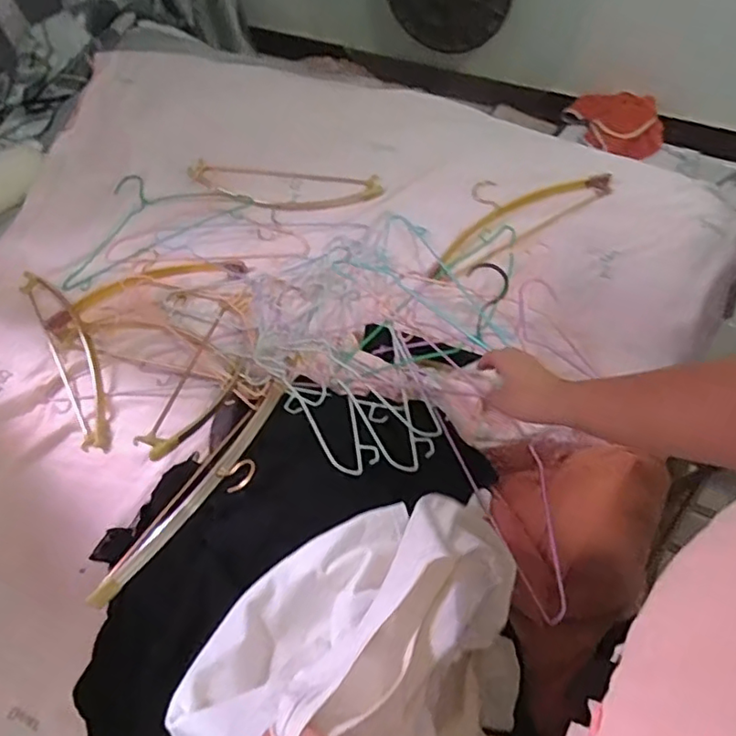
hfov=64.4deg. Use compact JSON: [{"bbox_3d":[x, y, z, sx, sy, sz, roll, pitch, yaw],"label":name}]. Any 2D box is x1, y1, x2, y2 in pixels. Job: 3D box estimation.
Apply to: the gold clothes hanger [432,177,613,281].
[{"bbox_3d":[0.245,-0.283,1.048,0.371,0.039,0.151,-28,69,-9],"label":"gold clothes hanger"}]

